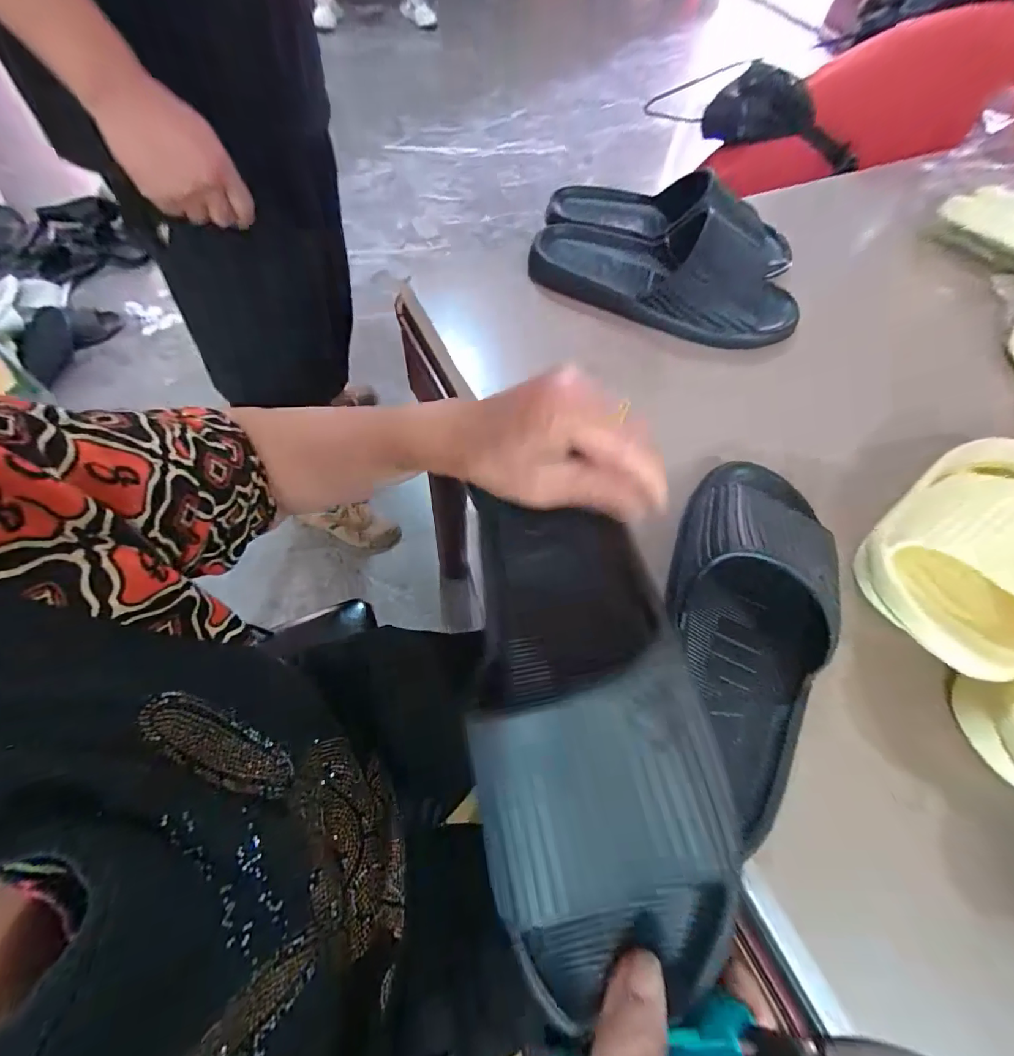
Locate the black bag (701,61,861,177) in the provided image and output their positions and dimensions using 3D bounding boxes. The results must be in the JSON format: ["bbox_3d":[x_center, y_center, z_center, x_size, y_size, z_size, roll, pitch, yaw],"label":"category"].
[{"bbox_3d":[0.491,-0.719,0.806,0.060,0.111,0.299,-37,70,-18],"label":"black bag"}]

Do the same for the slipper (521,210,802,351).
[{"bbox_3d":[0.160,-0.261,0.458,0.266,0.065,0.094,23,65,10],"label":"slipper"}]

